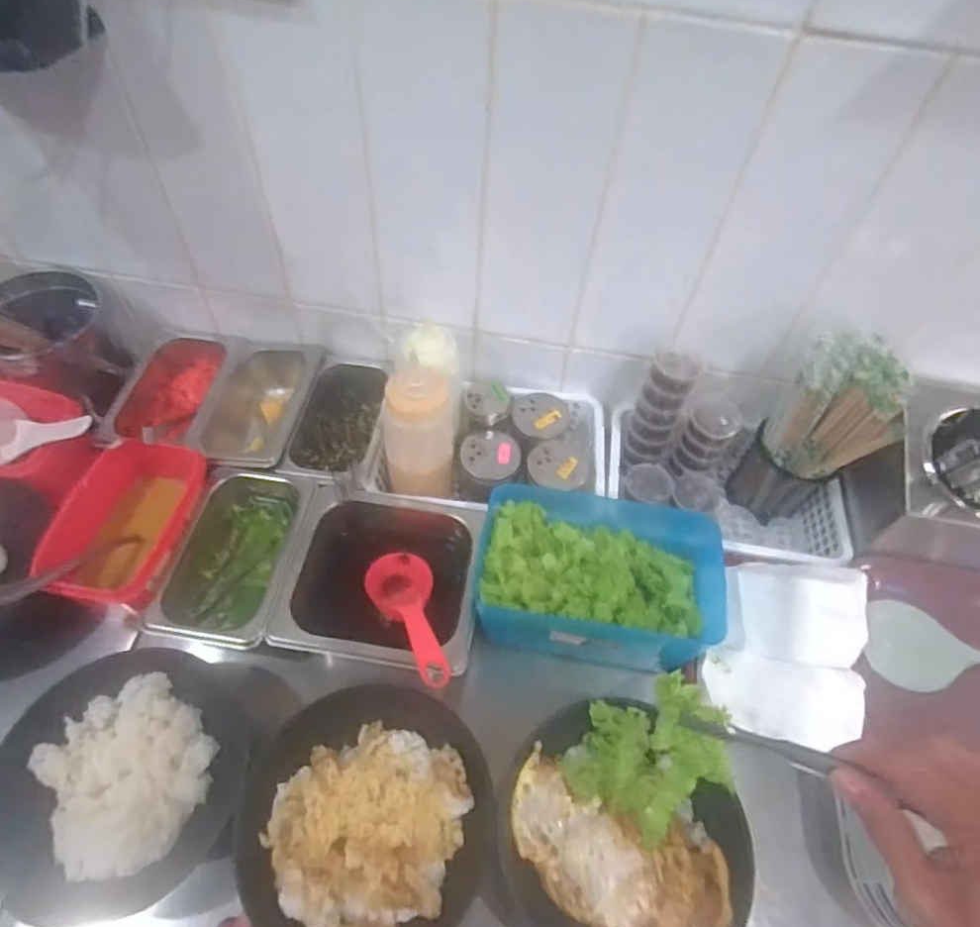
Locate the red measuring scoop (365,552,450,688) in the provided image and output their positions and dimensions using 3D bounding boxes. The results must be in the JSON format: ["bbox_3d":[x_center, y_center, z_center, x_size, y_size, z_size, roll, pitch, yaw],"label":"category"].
[{"bbox_3d":[-0.072,0.137,0.561,0.059,0.026,0.156,-13,31,-14],"label":"red measuring scoop"}]

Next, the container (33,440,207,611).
[{"bbox_3d":[-0.337,0.065,0.586,0.099,0.074,0.155,10,55,2],"label":"container"}]

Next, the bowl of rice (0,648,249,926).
[{"bbox_3d":[-0.274,0.243,0.481,0.173,0.059,0.176,8,55,1],"label":"bowl of rice"}]

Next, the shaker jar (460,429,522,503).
[{"bbox_3d":[0.000,0.007,0.655,0.061,0.068,0.071,30,58,16],"label":"shaker jar"}]

